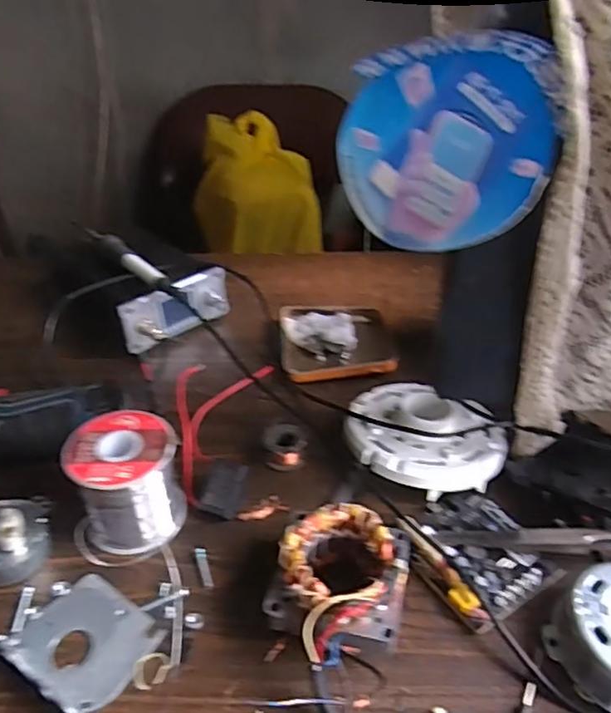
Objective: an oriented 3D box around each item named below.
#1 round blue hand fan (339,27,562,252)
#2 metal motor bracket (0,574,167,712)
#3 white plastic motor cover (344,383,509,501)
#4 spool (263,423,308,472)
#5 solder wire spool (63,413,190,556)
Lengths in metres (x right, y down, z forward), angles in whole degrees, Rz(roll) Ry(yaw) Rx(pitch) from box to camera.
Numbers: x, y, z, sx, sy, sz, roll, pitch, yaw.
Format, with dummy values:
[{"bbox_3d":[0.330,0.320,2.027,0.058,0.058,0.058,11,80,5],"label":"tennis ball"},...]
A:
[{"bbox_3d":[0.066,-0.099,0.286,0.102,0.089,0.025,-7,22,20],"label":"round blue hand fan"},{"bbox_3d":[-0.123,0.160,0.342,0.070,0.006,0.062,25,43,28],"label":"metal motor bracket"},{"bbox_3d":[0.087,0.058,0.452,0.113,0.034,0.094,15,40,18],"label":"white plastic motor cover"},{"bbox_3d":[-0.015,0.066,0.455,0.030,0.028,0.029,-1,37,-2],"label":"spool"},{"bbox_3d":[-0.114,0.082,0.395,0.064,0.073,0.059,0,37,0],"label":"solder wire spool"}]

